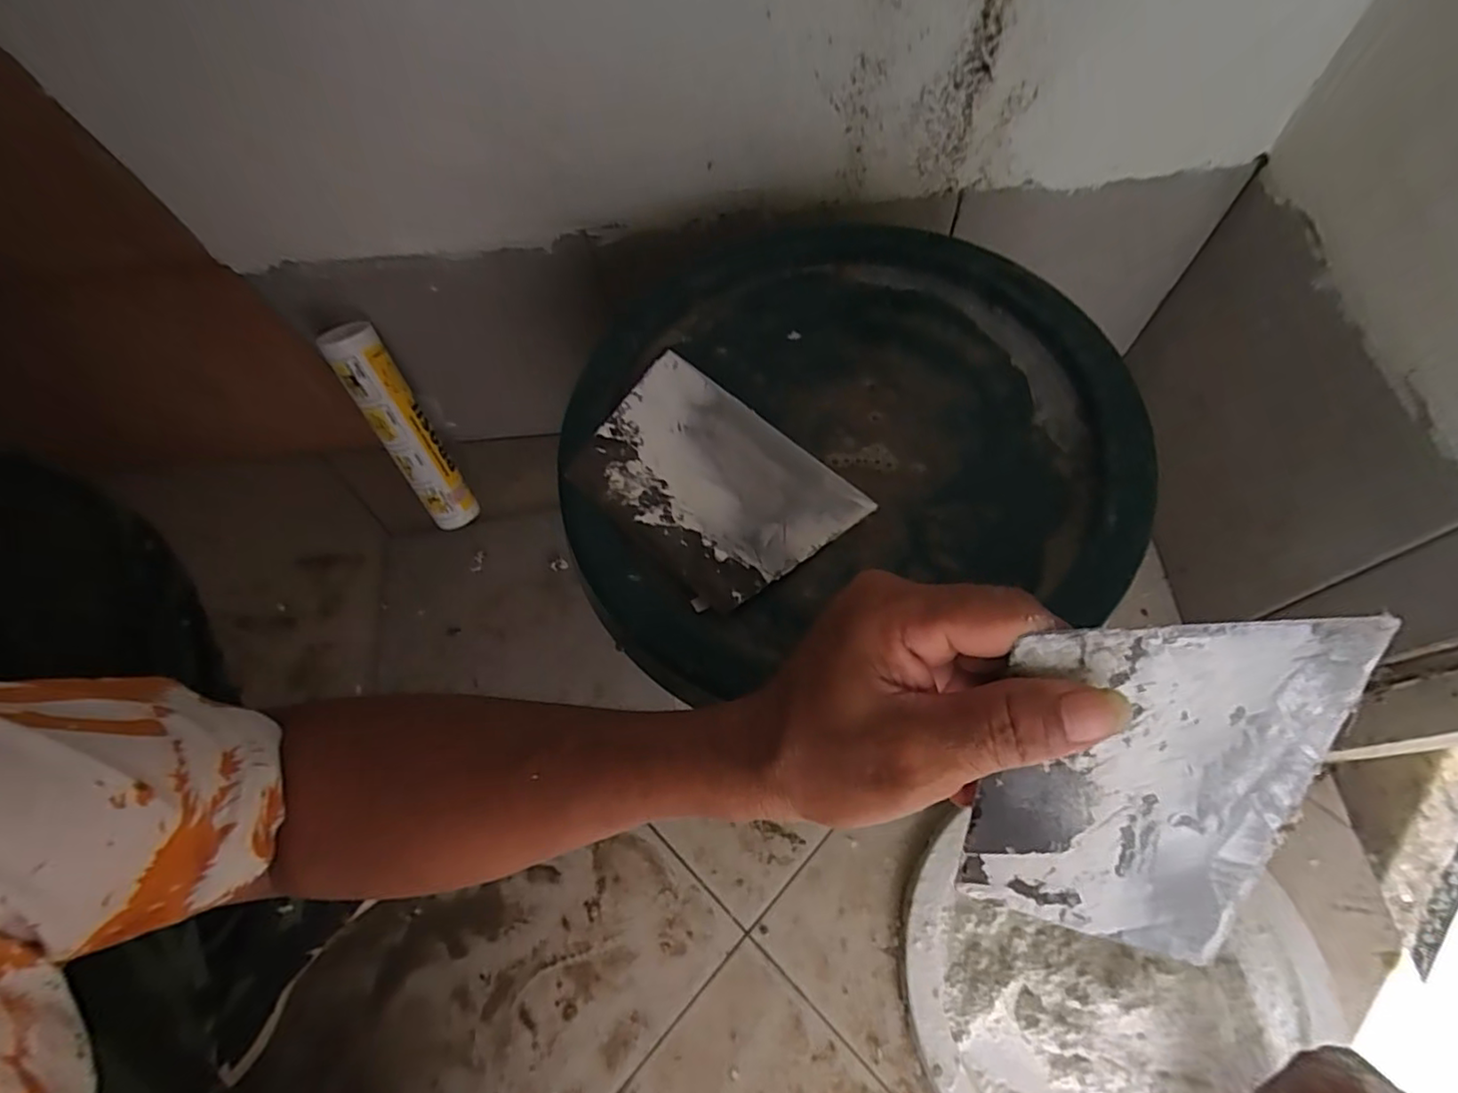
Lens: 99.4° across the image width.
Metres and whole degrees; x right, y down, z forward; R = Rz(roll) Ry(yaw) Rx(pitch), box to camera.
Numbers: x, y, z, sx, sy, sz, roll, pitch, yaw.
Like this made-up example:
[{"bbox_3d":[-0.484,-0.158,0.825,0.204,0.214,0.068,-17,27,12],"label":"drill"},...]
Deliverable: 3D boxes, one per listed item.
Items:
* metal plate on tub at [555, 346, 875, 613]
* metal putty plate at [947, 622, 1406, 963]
[{"bbox_3d":[-0.012,-0.034,0.321,0.137,0.005,0.095,41,72,16],"label":"metal plate on tub"},{"bbox_3d":[0.132,0.080,0.202,0.090,0.134,0.004,6,25,8],"label":"metal putty plate"}]

